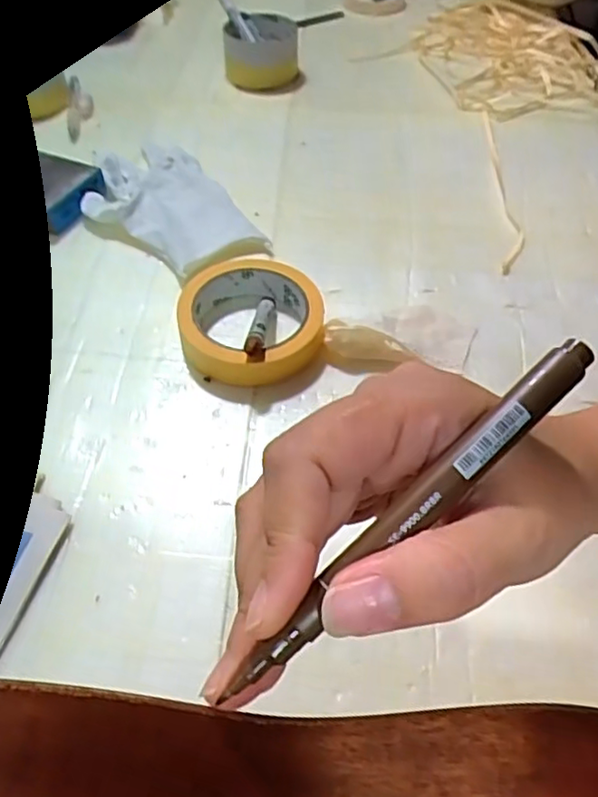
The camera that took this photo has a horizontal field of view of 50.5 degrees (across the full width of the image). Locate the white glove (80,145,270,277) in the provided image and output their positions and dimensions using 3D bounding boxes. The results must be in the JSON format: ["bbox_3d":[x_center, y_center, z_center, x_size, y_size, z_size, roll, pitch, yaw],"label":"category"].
[{"bbox_3d":[-0.116,-0.162,0.532,0.103,0.021,0.167,-31,58,-23],"label":"white glove"}]

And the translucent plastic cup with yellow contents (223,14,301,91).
[{"bbox_3d":[-0.040,-0.375,0.684,0.080,0.051,0.071,0,51,-1],"label":"translucent plastic cup with yellow contents"}]

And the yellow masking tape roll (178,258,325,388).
[{"bbox_3d":[-0.033,-0.056,0.443,0.096,0.032,0.097,0,51,-1],"label":"yellow masking tape roll"}]

